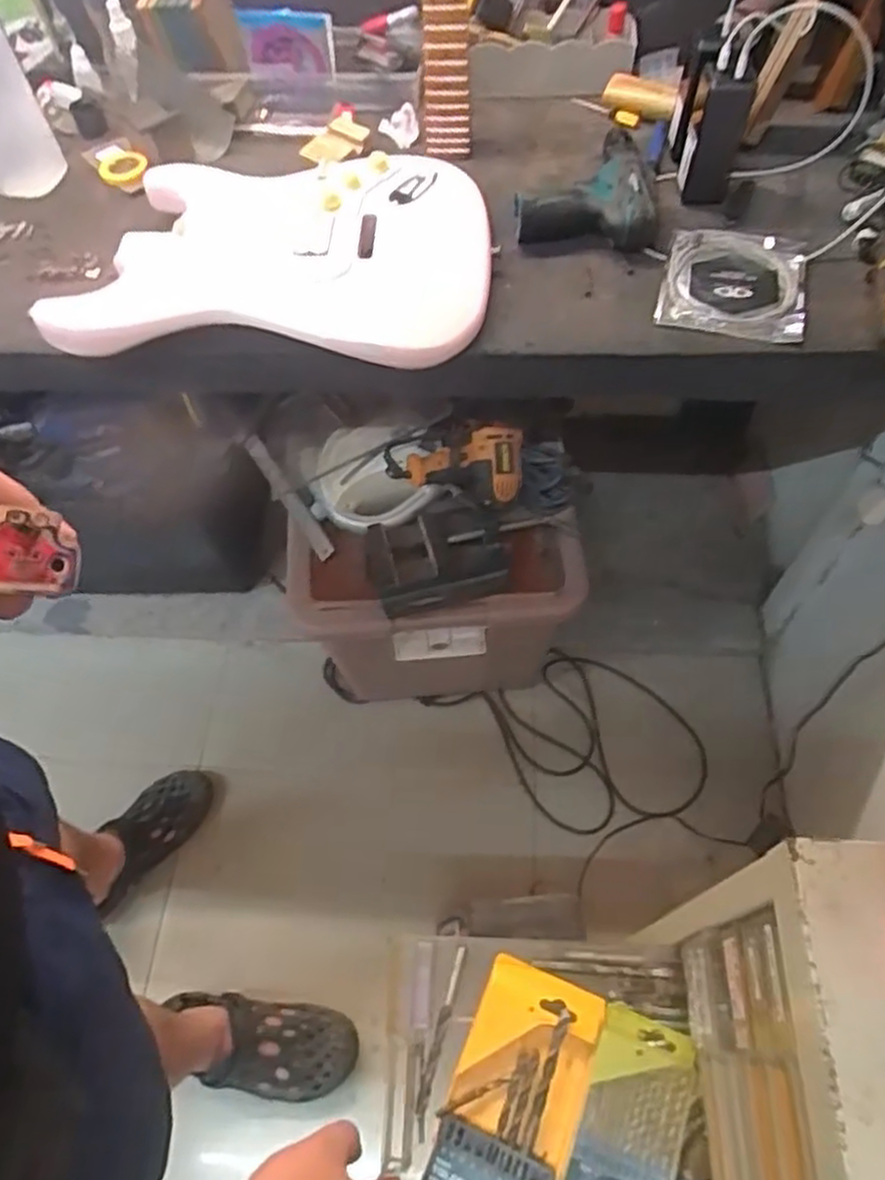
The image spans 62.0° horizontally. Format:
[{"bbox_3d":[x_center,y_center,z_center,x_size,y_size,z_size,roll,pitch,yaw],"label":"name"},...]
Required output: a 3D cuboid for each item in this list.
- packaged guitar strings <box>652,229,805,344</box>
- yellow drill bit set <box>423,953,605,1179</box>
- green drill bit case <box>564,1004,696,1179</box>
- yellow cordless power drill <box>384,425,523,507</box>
[{"bbox_3d":[0.310,-0.330,0.785,0.143,0.016,0.146,14,61,10],"label":"packaged guitar strings"},{"bbox_3d":[0.059,0.389,0.574,0.097,0.018,0.169,20,62,14],"label":"yellow drill bit set"},{"bbox_3d":[0.146,0.399,0.560,0.075,0.013,0.131,18,62,12],"label":"green drill bit case"},{"bbox_3d":[0.021,-0.171,1.040,0.194,0.094,0.066,-4,58,-20],"label":"yellow cordless power drill"}]

